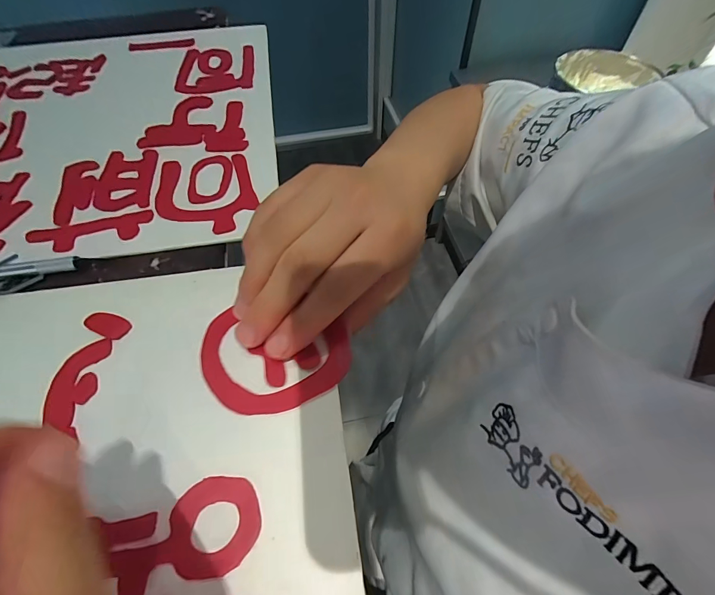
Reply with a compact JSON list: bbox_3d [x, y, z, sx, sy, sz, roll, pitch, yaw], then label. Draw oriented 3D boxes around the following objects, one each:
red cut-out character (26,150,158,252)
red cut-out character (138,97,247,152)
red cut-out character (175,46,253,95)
[{"bbox_3d":[-0.166,-0.067,0.239,0.066,0.004,0.083,-11,57,-6],"label":"red cut-out character"},{"bbox_3d":[-0.118,-0.136,0.283,0.075,0.004,0.067,3,57,3],"label":"red cut-out character"},{"bbox_3d":[-0.128,-0.209,0.335,0.072,0.010,0.074,-6,59,6],"label":"red cut-out character"}]

